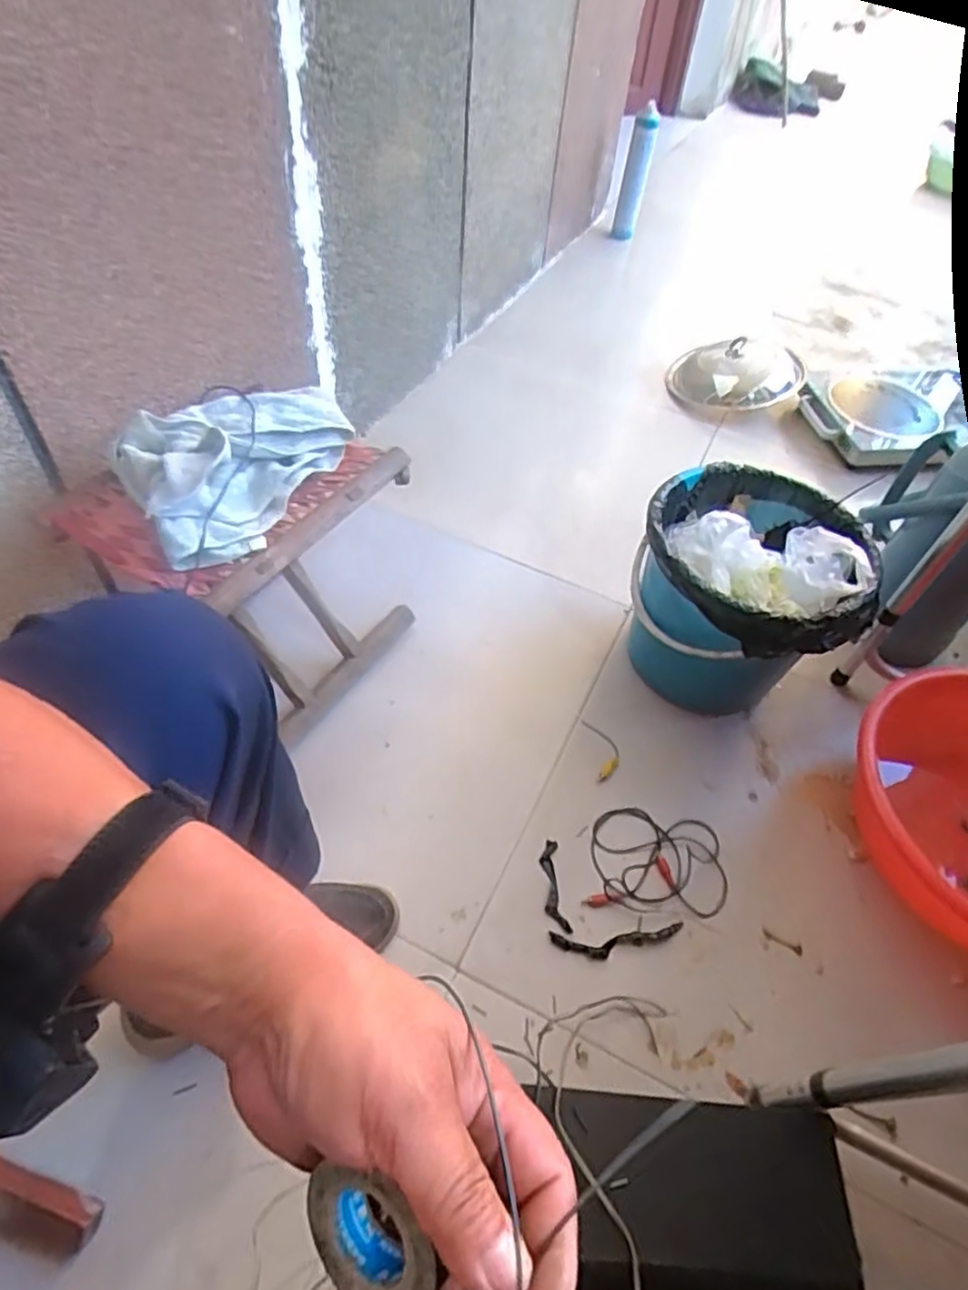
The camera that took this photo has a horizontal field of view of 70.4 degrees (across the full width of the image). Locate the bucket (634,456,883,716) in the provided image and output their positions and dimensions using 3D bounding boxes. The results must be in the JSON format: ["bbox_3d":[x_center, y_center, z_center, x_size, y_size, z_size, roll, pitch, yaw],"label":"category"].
[{"bbox_3d":[0.332,-0.056,0.919,0.276,0.276,0.250,24,53,13],"label":"bucket"}]

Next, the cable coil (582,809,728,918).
[{"bbox_3d":[0.209,0.261,0.832,0.164,0.011,0.123,6,52,-1],"label":"cable coil"}]

